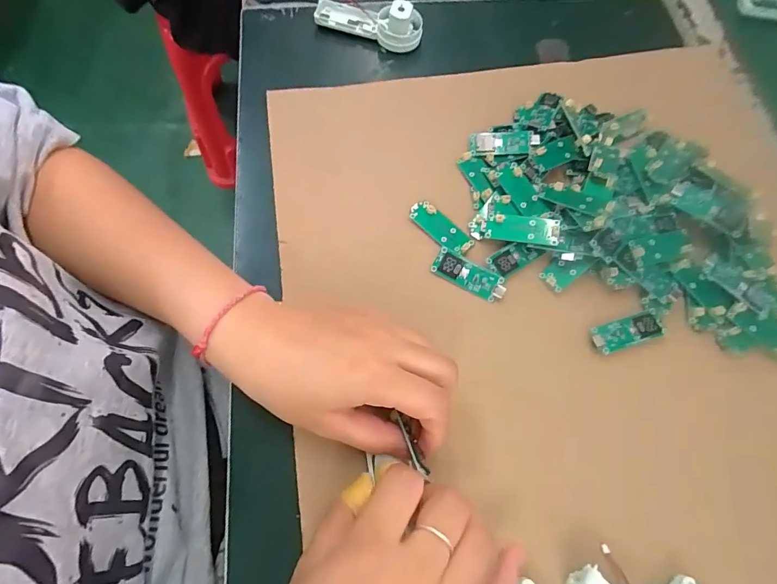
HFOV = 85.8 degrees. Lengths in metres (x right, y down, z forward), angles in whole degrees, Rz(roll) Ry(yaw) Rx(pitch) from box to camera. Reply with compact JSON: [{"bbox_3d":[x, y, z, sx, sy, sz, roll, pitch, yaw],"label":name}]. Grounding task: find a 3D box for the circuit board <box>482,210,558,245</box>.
[{"bbox_3d":[0.092,-0.043,0.287,0.048,0.004,0.018,10,84,12],"label":"circuit board"}]

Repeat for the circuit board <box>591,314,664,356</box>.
[{"bbox_3d":[0.155,0.027,0.273,0.046,0.004,0.018,-16,70,-9],"label":"circuit board"}]

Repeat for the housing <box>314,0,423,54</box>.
[{"bbox_3d":[-0.015,-0.240,0.364,0.091,0.028,0.033,20,69,5],"label":"housing"}]

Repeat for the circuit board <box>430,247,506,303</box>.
[{"bbox_3d":[0.055,-0.011,0.285,0.050,0.004,0.019,29,93,6],"label":"circuit board"}]

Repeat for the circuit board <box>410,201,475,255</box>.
[{"bbox_3d":[0.037,-0.046,0.296,0.049,0.004,0.020,43,73,13],"label":"circuit board"}]

